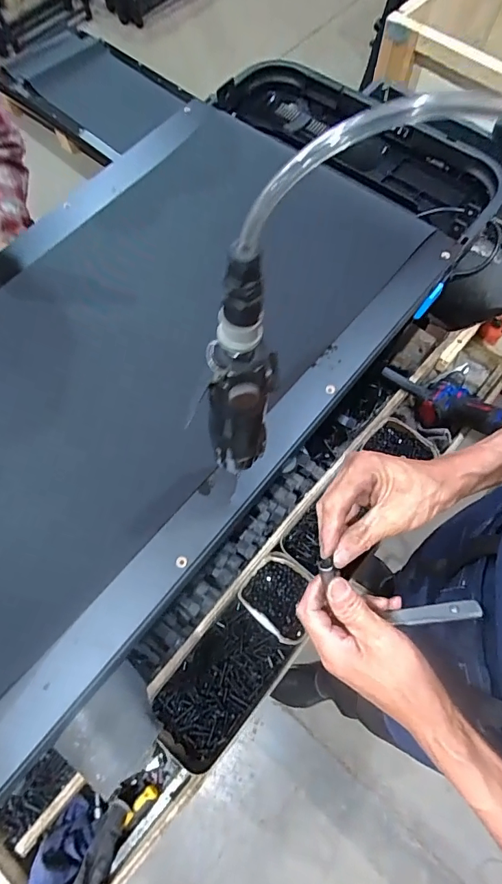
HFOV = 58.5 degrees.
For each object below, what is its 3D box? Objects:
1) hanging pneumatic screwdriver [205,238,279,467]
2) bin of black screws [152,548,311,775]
[{"bbox_3d":[-0.009,-0.037,0.312,0.047,0.218,0.050,0,69,1],"label":"hanging pneumatic screwdriver"},{"bbox_3d":[-0.016,0.336,0.703,0.126,0.057,0.319,38,74,14],"label":"bin of black screws"}]

